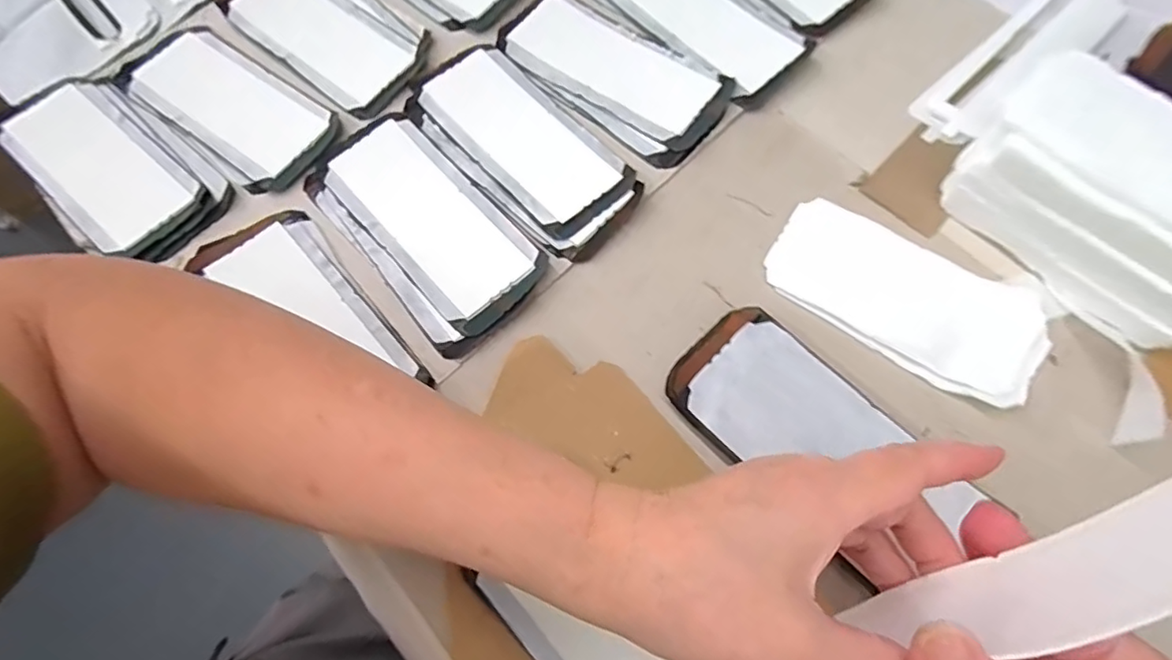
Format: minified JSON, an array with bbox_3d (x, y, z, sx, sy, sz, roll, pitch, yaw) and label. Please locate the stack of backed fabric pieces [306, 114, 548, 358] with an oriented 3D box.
[{"bbox_3d":[-0.102,-0.067,0.364,0.081,0.009,0.163,-40,71,-13],"label":"stack of backed fabric pieces"}]

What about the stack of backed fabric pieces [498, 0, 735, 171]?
[{"bbox_3d":[0.016,-0.183,0.404,0.168,0.007,0.080,39,75,17],"label":"stack of backed fabric pieces"}]

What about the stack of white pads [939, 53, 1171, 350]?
[{"bbox_3d":[0.290,-0.069,0.314,0.083,0.068,0.156,-39,71,-12],"label":"stack of white pads"}]

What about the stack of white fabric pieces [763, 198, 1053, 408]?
[{"bbox_3d":[0.184,-0.020,0.336,0.152,0.005,0.077,32,72,15],"label":"stack of white fabric pieces"}]

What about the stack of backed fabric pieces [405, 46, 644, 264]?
[{"bbox_3d":[-0.042,-0.123,0.385,0.083,0.006,0.176,-40,71,-13],"label":"stack of backed fabric pieces"}]

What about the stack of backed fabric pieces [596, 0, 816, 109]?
[{"bbox_3d":[0.077,-0.233,0.420,0.081,0.012,0.173,-36,70,-12],"label":"stack of backed fabric pieces"}]

